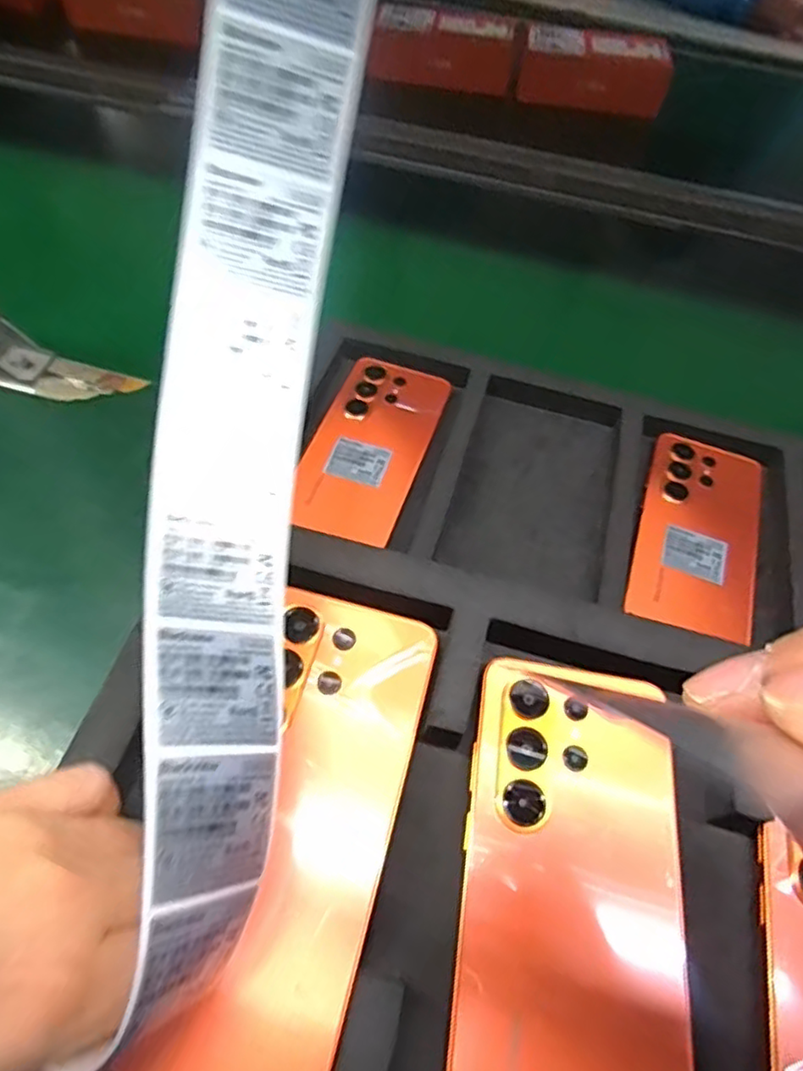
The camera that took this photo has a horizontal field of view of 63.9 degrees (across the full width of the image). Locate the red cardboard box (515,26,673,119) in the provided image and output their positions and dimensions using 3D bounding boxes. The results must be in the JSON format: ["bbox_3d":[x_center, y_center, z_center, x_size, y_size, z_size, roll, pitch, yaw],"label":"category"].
[{"bbox_3d":[0.253,-0.613,0.854,0.189,0.074,0.089,10,56,1],"label":"red cardboard box"}]

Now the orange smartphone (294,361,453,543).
[{"bbox_3d":[-0.022,-0.064,0.456,0.076,0.007,0.159,18,56,7],"label":"orange smartphone"}]

